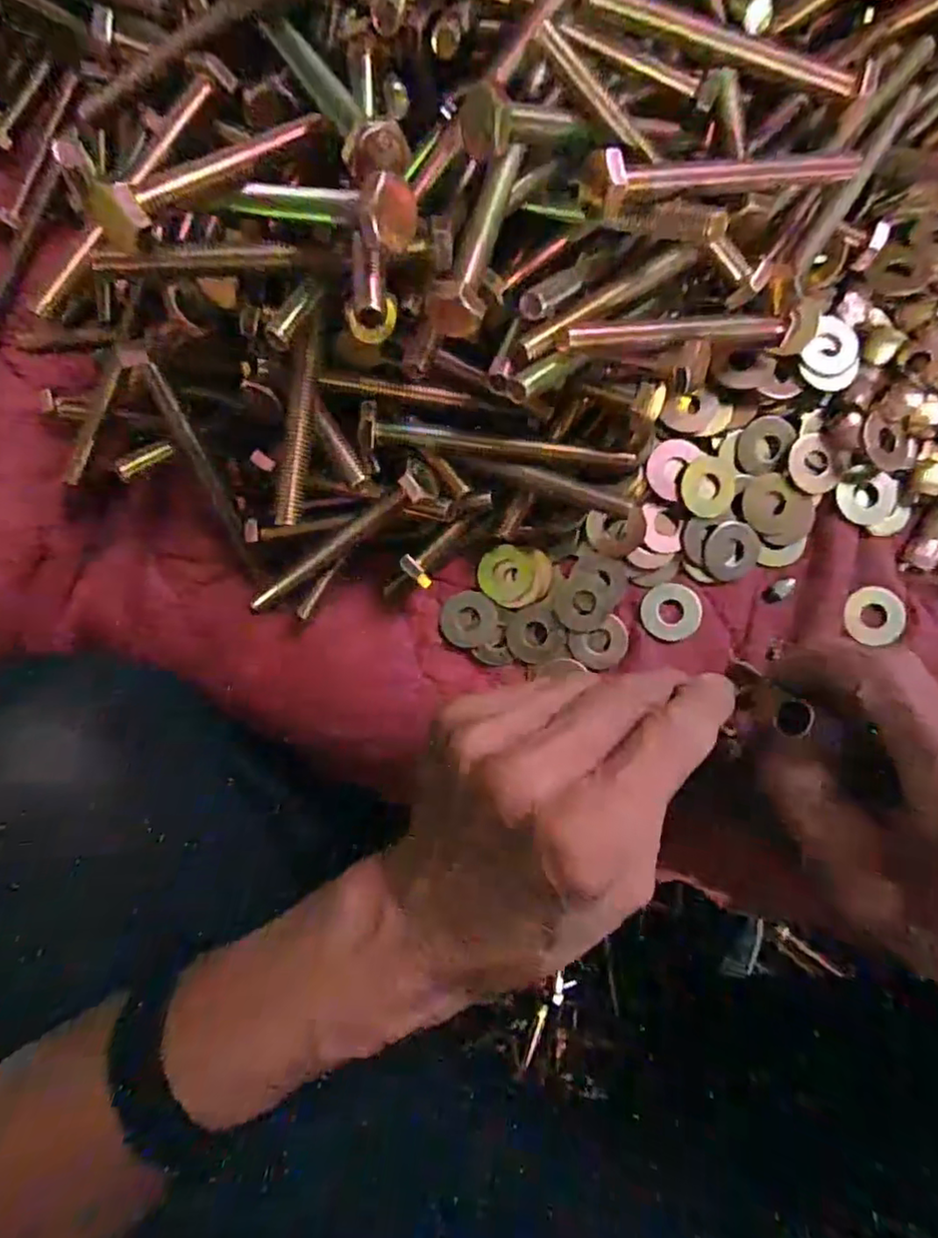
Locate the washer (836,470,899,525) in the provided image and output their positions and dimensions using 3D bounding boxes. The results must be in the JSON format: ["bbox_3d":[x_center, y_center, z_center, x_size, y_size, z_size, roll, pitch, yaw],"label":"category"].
[{"bbox_3d":[0.166,-0.051,0.257,0.025,0.004,0.022,3,97,0],"label":"washer"}]

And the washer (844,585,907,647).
[{"bbox_3d":[0.169,-0.001,0.255,0.023,0.004,0.024,0,88,4],"label":"washer"}]

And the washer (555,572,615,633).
[{"bbox_3d":[0.049,-0.007,0.263,0.024,0.004,0.025,6,88,4],"label":"washer"}]

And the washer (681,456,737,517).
[{"bbox_3d":[0.099,-0.055,0.254,0.023,0.007,0.024,0,88,4],"label":"washer"}]

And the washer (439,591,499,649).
[{"bbox_3d":[0.000,0.000,0.269,0.024,0.004,0.024,6,88,4],"label":"washer"}]

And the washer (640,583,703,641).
[{"bbox_3d":[0.086,-0.003,0.260,0.024,0.004,0.024,0,88,4],"label":"washer"}]

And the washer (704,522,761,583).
[{"bbox_3d":[0.111,-0.028,0.258,0.023,0.004,0.024,0,88,4],"label":"washer"}]

